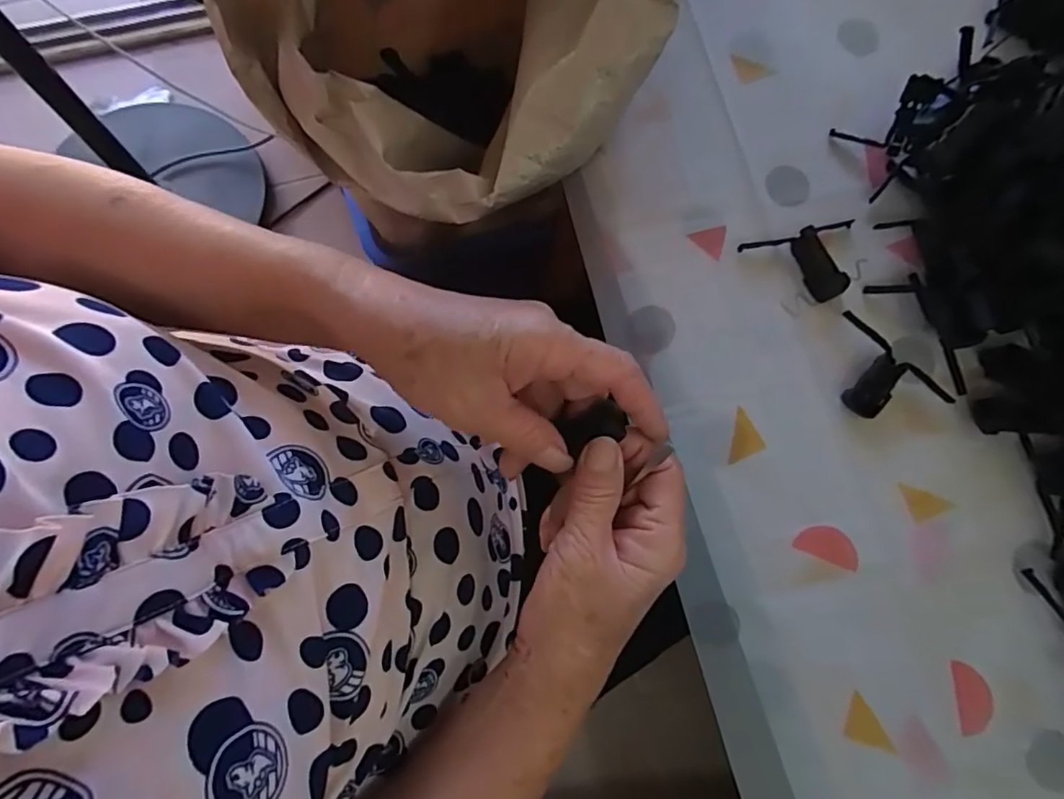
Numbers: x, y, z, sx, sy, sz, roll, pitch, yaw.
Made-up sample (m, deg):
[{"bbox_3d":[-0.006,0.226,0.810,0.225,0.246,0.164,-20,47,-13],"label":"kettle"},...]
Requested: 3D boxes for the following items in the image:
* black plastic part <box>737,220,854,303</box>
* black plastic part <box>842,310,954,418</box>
[{"bbox_3d":[0.184,-0.090,0.373,0.080,0.014,0.051,-14,79,-4],"label":"black plastic part"},{"bbox_3d":[0.221,-0.012,0.360,0.082,0.011,0.050,41,80,7],"label":"black plastic part"}]

